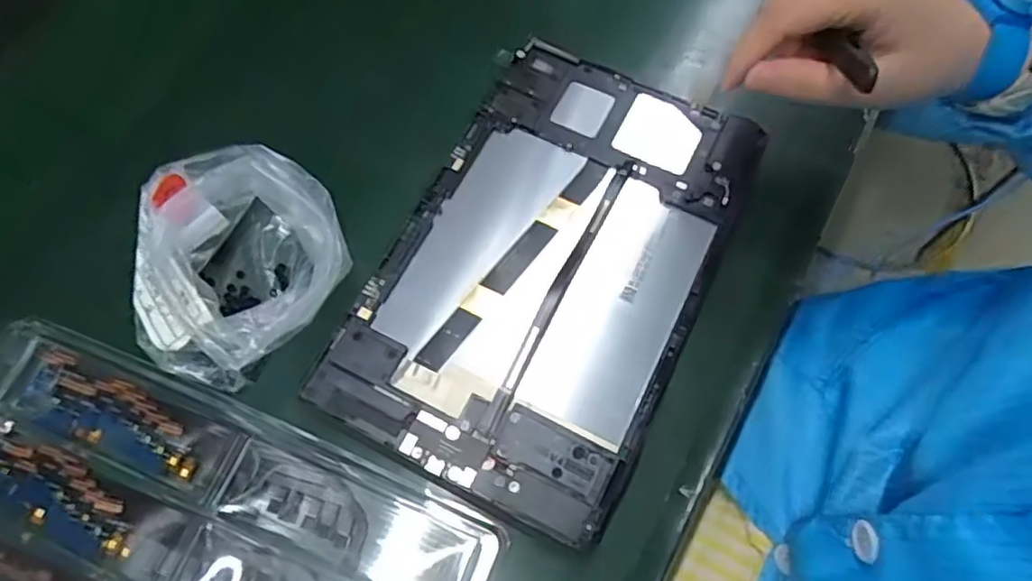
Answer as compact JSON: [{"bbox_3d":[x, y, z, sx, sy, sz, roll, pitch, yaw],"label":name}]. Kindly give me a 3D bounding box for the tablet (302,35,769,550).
[{"bbox_3d":[0.019,-0.016,0.326,0.149,0.009,0.238,25,70,11],"label":"tablet"}]

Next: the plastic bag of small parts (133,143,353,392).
[{"bbox_3d":[-0.140,-0.013,0.326,0.094,0.047,0.116,16,69,7],"label":"plastic bag of small parts"}]

